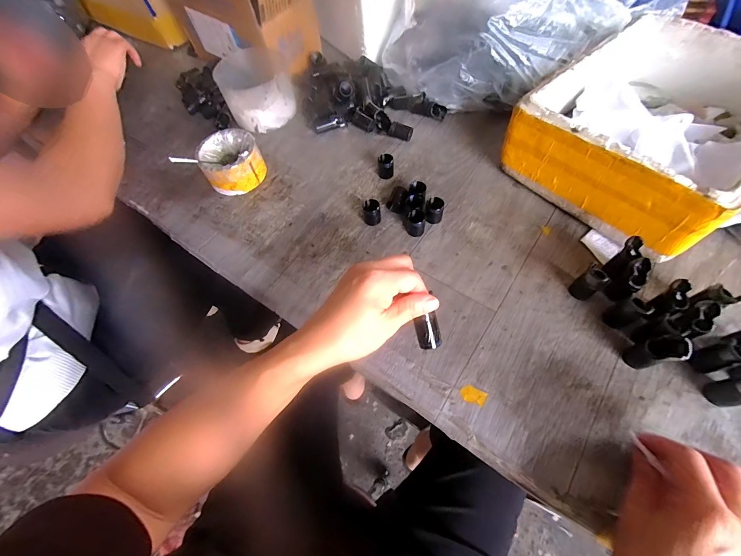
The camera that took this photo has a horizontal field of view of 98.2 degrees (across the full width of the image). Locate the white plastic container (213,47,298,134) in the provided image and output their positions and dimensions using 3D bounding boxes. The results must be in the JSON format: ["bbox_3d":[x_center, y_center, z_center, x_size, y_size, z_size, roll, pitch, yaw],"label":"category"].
[{"bbox_3d":[-0.191,-0.313,0.540,0.110,0.076,0.124,-33,64,-12],"label":"white plastic container"}]

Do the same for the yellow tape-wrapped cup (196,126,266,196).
[{"bbox_3d":[-0.206,-0.172,0.480,0.082,0.054,0.085,-2,62,4],"label":"yellow tape-wrapped cup"}]

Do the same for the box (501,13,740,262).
[{"bbox_3d":[0.349,-0.185,0.411,0.282,0.121,0.235,-39,65,-15],"label":"box"}]

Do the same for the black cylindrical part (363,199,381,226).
[{"bbox_3d":[0.002,-0.087,0.426,0.023,0.031,0.021,-2,62,4],"label":"black cylindrical part"}]

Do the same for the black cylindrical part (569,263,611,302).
[{"bbox_3d":[0.231,0.006,0.340,0.016,0.043,0.022,-32,64,-11],"label":"black cylindrical part"}]

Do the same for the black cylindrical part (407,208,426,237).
[{"bbox_3d":[0.059,-0.071,0.415,0.022,0.030,0.026,8,63,9],"label":"black cylindrical part"}]

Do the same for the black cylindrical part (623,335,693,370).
[{"bbox_3d":[0.267,0.071,0.302,0.023,0.052,0.024,-2,62,4],"label":"black cylindrical part"}]

